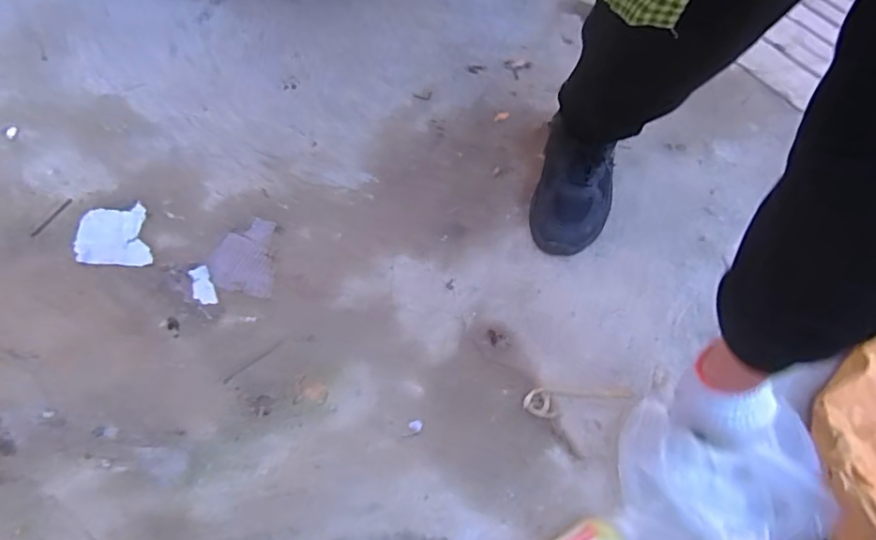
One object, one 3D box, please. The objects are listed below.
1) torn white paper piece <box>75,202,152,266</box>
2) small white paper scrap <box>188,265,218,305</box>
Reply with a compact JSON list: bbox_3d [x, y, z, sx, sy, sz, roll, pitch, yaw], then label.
[{"bbox_3d":[-0.437,-0.046,0.730,0.092,0.006,0.098,-12,63,-7],"label":"torn white paper piece"},{"bbox_3d":[-0.304,0.021,0.699,0.026,0.005,0.056,-20,64,-11],"label":"small white paper scrap"}]

